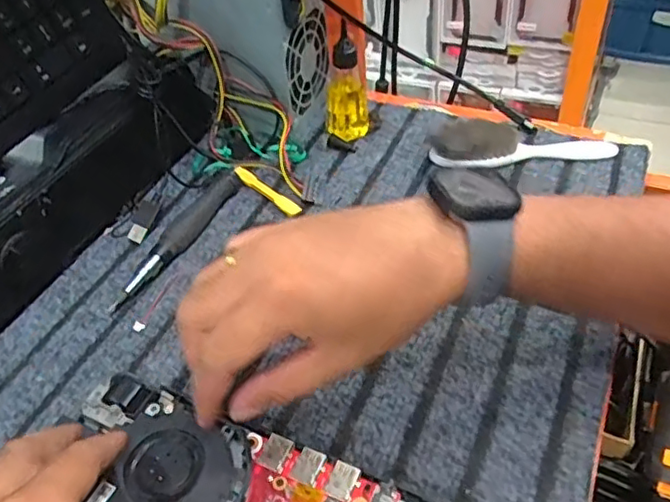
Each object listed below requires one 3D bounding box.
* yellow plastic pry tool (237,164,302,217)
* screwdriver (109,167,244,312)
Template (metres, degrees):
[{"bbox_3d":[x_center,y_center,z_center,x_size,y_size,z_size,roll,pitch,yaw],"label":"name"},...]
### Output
[{"bbox_3d":[-0.055,-0.050,0.481,0.009,0.010,0.070,-36,51,-26],"label":"yellow plastic pry tool"},{"bbox_3d":[-0.111,-0.012,0.447,0.017,0.018,0.145,17,50,23],"label":"screwdriver"}]

